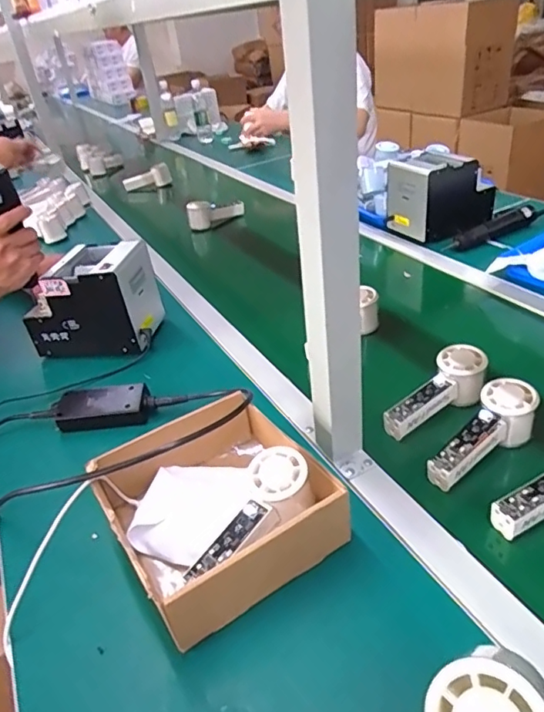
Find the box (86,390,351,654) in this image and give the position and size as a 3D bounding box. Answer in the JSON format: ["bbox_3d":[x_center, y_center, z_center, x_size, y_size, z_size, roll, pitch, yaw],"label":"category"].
[{"bbox_3d":[-0.054,0.145,0.516,0.189,0.084,0.194,-23,36,-22],"label":"box"}]

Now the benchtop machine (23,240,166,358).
[{"bbox_3d":[-0.288,-0.089,0.840,0.188,0.142,0.113,-3,33,8],"label":"benchtop machine"}]

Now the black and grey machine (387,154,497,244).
[{"bbox_3d":[0.351,-0.337,1.088,0.195,0.141,0.134,-22,36,-21],"label":"black and grey machine"}]

